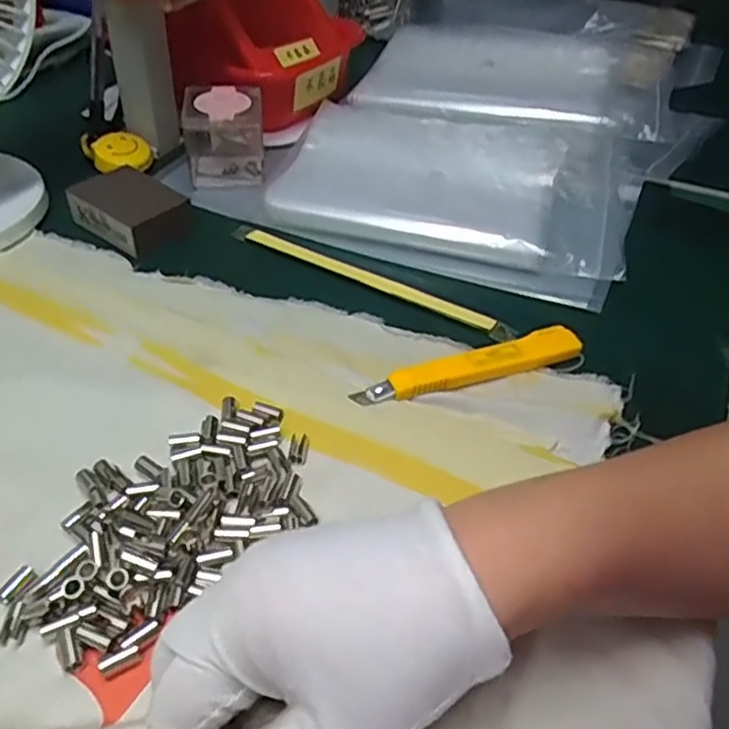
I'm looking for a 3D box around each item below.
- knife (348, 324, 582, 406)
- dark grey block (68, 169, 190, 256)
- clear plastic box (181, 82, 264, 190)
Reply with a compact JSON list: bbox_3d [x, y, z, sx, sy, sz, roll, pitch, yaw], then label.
[{"bbox_3d":[0.058,0.002,0.374,0.128,0.011,0.019,-14,45,-18],"label":"knife"},{"bbox_3d":[-0.155,-0.103,0.462,0.074,0.024,0.050,30,48,26],"label":"dark grey block"},{"bbox_3d":[-0.103,-0.169,0.516,0.058,0.058,0.067,-4,43,-8],"label":"clear plastic box"}]

